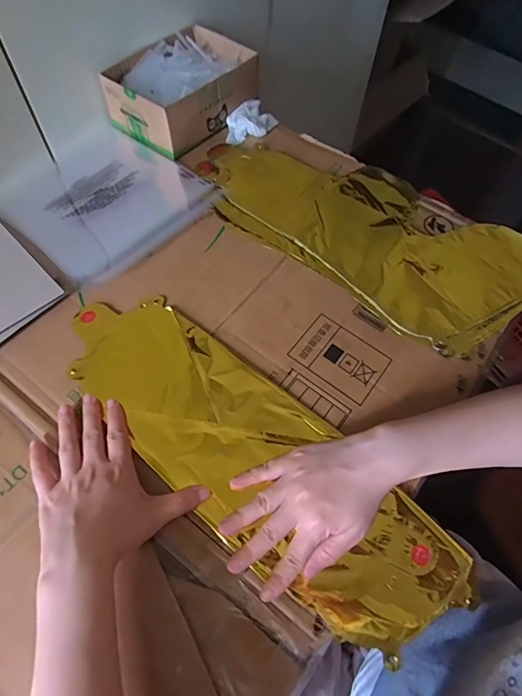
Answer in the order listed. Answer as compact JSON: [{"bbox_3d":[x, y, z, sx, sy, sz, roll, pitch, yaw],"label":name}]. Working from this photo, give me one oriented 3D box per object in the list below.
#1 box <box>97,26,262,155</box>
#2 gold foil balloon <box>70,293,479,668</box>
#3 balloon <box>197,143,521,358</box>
[{"bbox_3d":[-0.109,-0.370,0.594,0.136,0.065,0.190,38,66,16],"label":"box"},{"bbox_3d":[-0.017,0.089,0.390,0.421,0.011,0.132,38,66,15],"label":"gold foil balloon"},{"bbox_3d":[0.132,-0.157,0.519,0.418,0.016,0.212,35,65,15],"label":"balloon"}]

